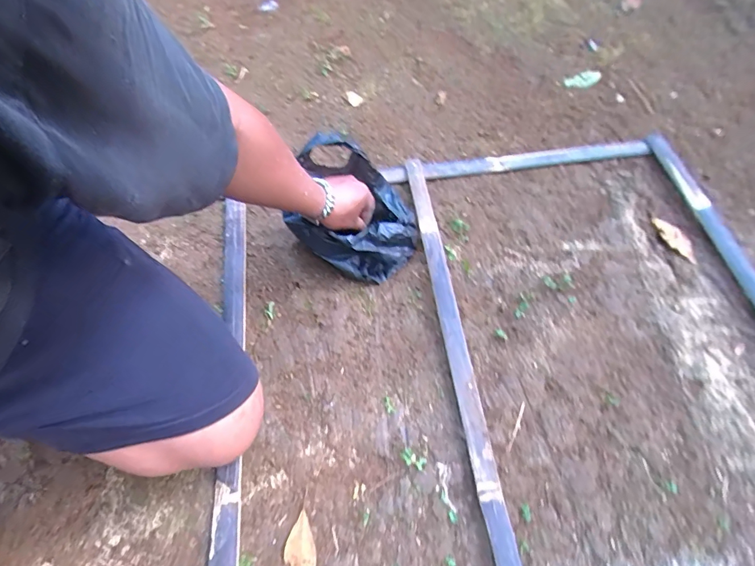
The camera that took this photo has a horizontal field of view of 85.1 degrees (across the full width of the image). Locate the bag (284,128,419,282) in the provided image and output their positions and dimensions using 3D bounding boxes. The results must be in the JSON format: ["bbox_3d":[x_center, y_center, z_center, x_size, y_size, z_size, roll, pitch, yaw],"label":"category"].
[{"bbox_3d":[-0.034,-0.113,0.641,0.180,0.161,0.145,22,64,14],"label":"bag"}]

